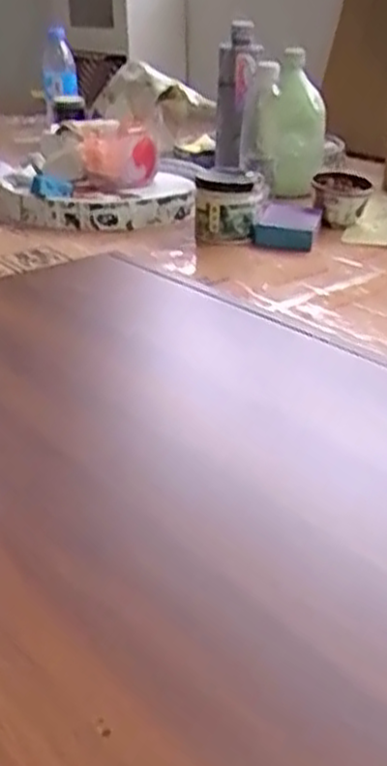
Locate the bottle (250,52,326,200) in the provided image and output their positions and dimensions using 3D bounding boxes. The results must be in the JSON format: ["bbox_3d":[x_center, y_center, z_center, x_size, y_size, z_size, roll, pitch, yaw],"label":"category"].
[{"bbox_3d":[0.139,-0.369,1.094,0.104,0.189,0.076,4,29,6],"label":"bottle"}]

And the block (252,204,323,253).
[{"bbox_3d":[0.121,-0.200,0.974,0.075,0.033,0.111,8,29,12],"label":"block"}]

